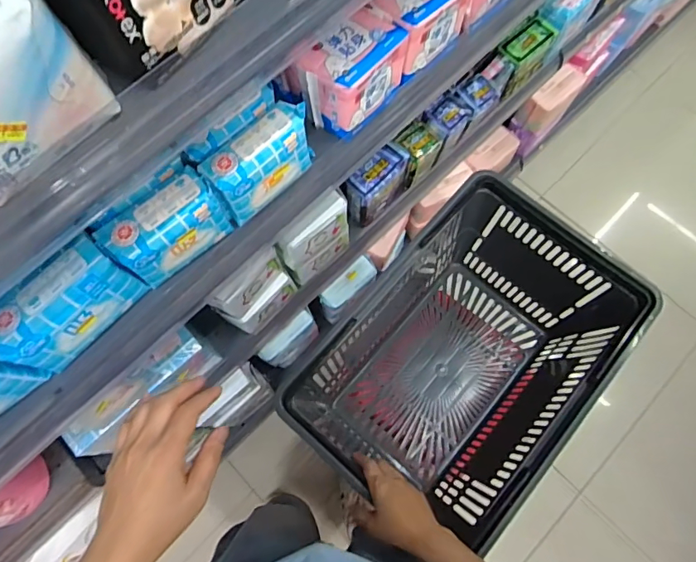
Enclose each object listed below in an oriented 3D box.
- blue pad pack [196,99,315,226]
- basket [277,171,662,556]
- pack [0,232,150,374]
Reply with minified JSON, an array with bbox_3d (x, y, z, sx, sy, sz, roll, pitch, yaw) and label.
[{"bbox_3d":[-0.088,-0.125,0.499,0.119,0.077,0.045,-40,77,-11],"label":"blue pad pack"},{"bbox_3d":[0.166,0.124,0.735,0.304,0.276,0.456,40,77,11],"label":"basket"},{"bbox_3d":[-0.274,0.024,0.458,0.053,0.079,0.125,41,77,12],"label":"pack"}]

